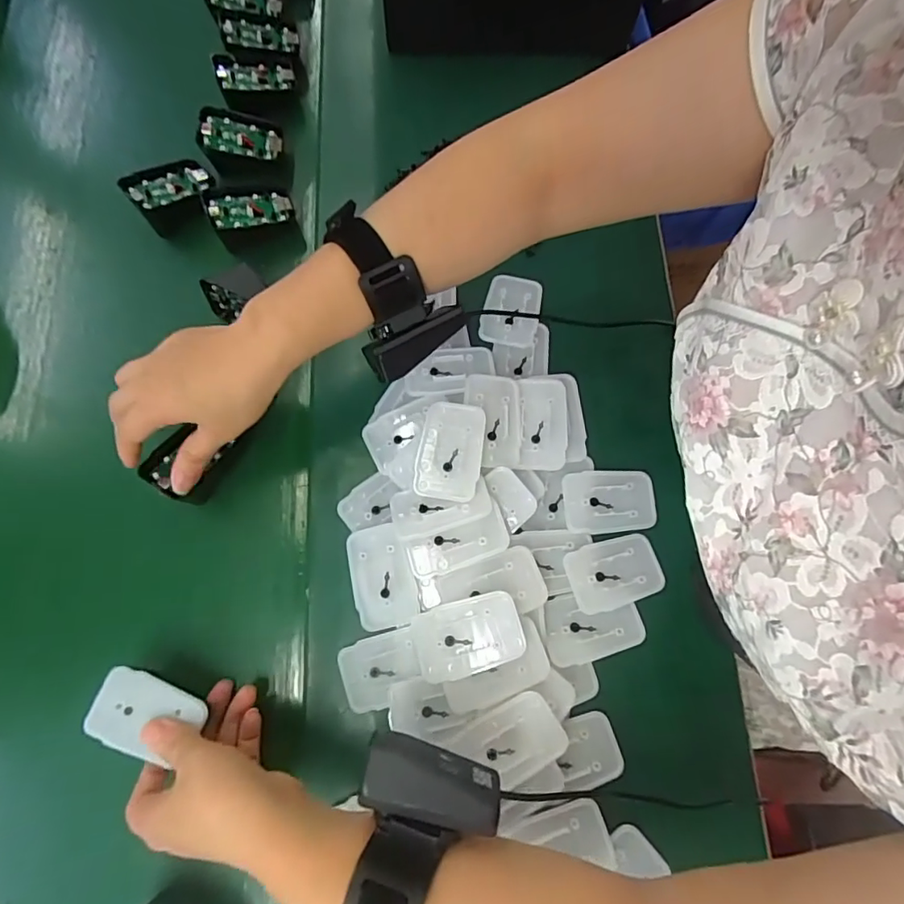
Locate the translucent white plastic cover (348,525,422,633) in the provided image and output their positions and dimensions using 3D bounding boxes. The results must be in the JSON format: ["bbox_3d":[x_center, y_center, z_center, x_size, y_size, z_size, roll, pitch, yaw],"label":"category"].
[{"bbox_3d":[-0.050,0.087,0.362,0.044,0.006,0.069,-14,72,-3],"label":"translucent white plastic cover"}]

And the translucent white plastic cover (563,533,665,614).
[{"bbox_3d":[0.115,0.084,0.362,0.065,0.005,0.044,-16,72,-3],"label":"translucent white plastic cover"}]

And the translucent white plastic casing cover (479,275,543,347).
[{"bbox_3d":[0.049,-0.117,0.430,0.046,0.011,0.065,12,73,6],"label":"translucent white plastic casing cover"}]

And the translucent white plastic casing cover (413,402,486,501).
[{"bbox_3d":[-0.001,-0.001,0.369,0.045,0.011,0.068,8,73,5],"label":"translucent white plastic casing cover"}]

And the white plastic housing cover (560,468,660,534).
[{"bbox_3d":[0.116,0.036,0.378,0.066,0.008,0.045,-2,72,1],"label":"white plastic housing cover"}]

